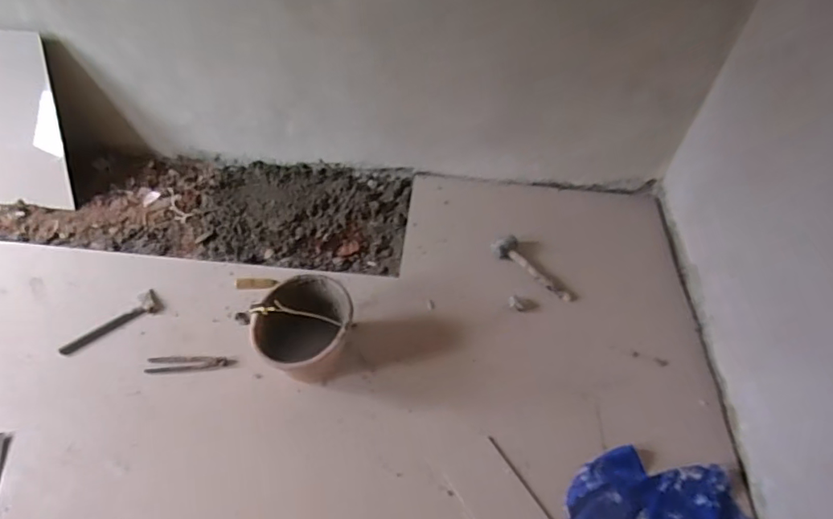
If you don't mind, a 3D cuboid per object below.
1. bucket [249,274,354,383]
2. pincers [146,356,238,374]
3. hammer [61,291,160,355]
[{"bbox_3d":[-0.300,0.149,1.382,0.236,0.335,0.250,8,51,5],"label":"bucket"},{"bbox_3d":[-0.644,0.298,1.465,0.242,0.025,0.051,0,51,-2],"label":"pincers"},{"bbox_3d":[-0.910,0.194,1.537,0.284,0.020,0.074,-33,59,-25],"label":"hammer"}]

